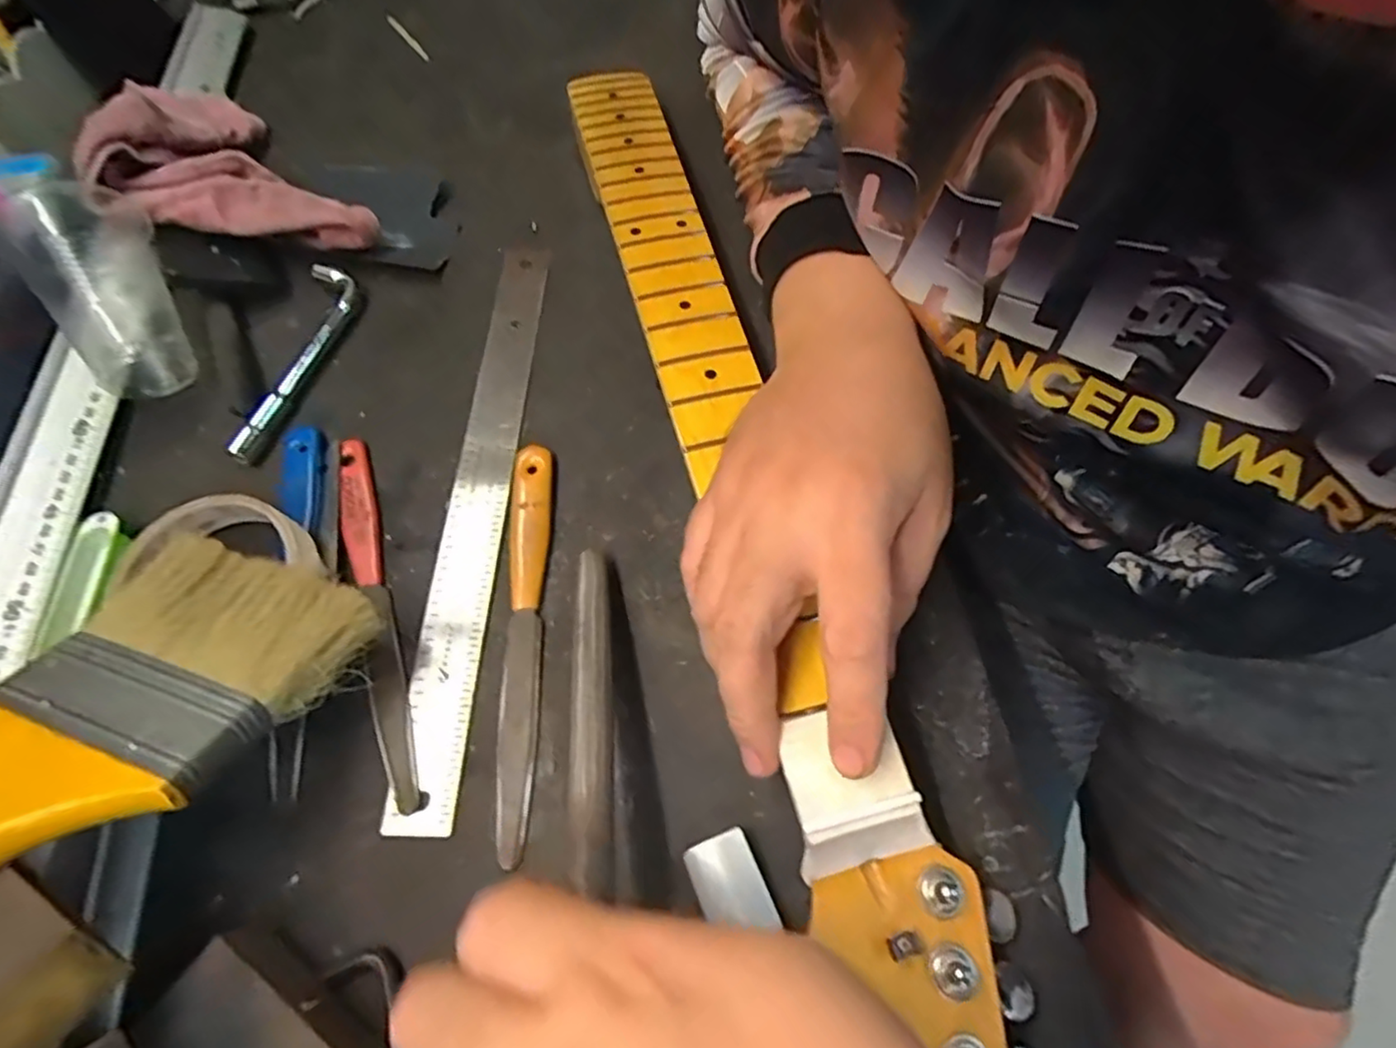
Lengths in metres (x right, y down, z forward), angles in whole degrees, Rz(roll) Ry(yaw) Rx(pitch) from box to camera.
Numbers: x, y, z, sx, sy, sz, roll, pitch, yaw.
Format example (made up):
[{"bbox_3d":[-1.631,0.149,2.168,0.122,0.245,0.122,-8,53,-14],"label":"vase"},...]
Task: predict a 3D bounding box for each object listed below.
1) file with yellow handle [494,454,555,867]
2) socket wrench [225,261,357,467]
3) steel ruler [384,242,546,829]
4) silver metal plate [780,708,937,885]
[{"bbox_3d":[-0.077,0.045,0.294,0.021,0.009,0.183,-5,63,0],"label":"file with yellow handle"},{"bbox_3d":[-0.218,-0.089,0.361,0.027,0.016,0.127,5,63,5],"label":"socket wrench"},{"bbox_3d":[-0.109,-0.022,0.333,0.035,0.005,0.320,-1,63,3],"label":"steel ruler"},{"bbox_3d":[0.054,0.094,0.237,0.045,0.013,0.052,-14,64,-8],"label":"silver metal plate"}]

